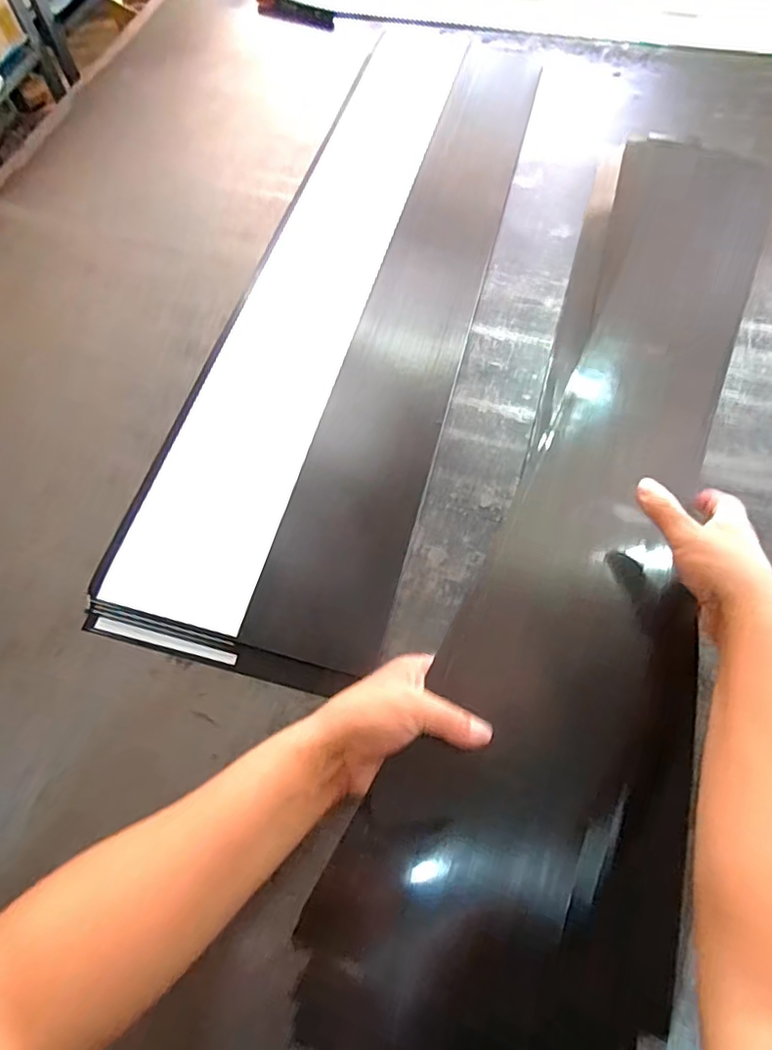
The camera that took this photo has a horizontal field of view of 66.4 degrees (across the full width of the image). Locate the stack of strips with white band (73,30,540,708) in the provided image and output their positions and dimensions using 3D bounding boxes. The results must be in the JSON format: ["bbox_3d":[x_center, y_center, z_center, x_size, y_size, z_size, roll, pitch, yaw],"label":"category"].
[{"bbox_3d":[-0.019,-0.274,0.637,0.244,0.011,0.869,13,66,7],"label":"stack of strips with white band"}]

